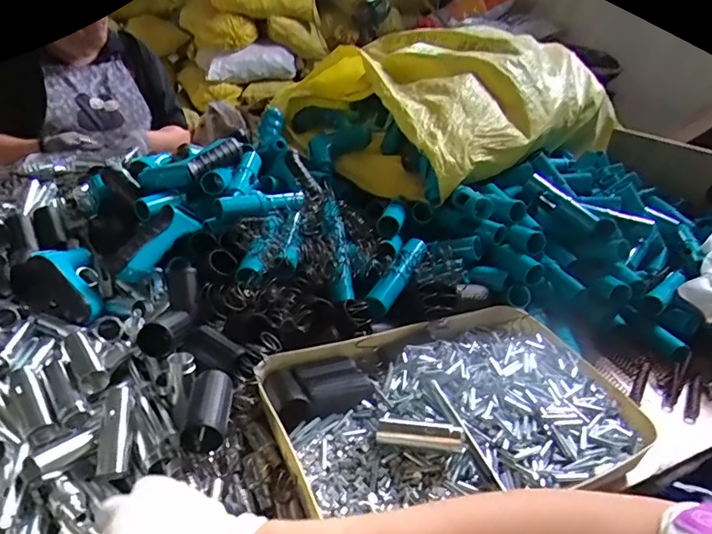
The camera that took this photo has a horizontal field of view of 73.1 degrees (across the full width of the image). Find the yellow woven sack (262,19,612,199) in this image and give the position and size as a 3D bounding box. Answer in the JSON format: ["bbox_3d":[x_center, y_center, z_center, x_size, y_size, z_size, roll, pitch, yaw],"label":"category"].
[{"bbox_3d":[0.263,-0.336,0.979,0.772,0.220,0.444,-16,34,-37],"label":"yellow woven sack"}]

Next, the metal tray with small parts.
[{"bbox_3d":[0.091,0.126,0.447,0.327,0.041,0.221,-5,28,-21],"label":"metal tray with small parts"}]

